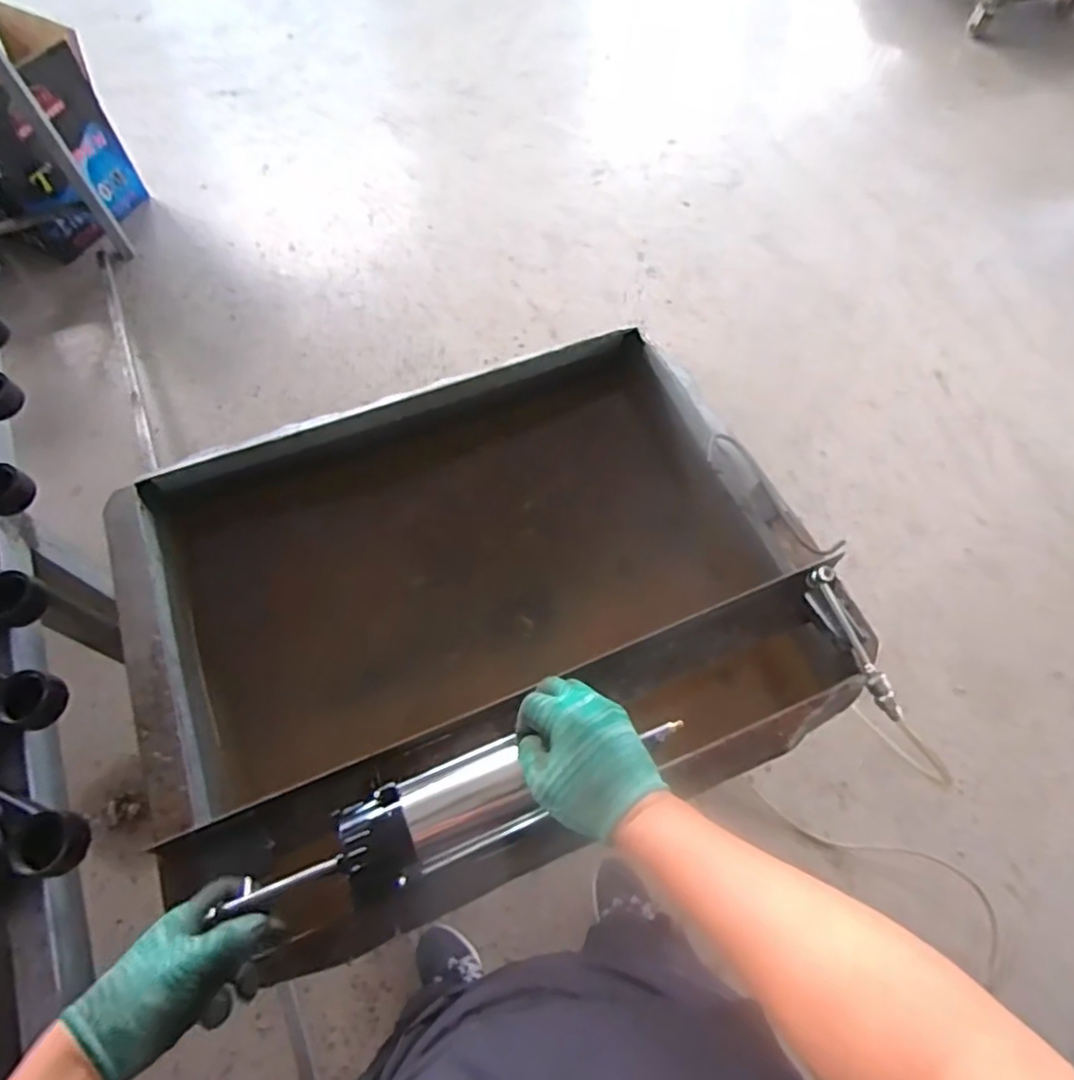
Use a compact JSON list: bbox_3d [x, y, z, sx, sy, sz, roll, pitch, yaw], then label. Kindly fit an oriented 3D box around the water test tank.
[{"bbox_3d":[-0.069,0.074,0.844,0.743,0.239,0.604,-21,66,-11],"label":"water test tank"}]

